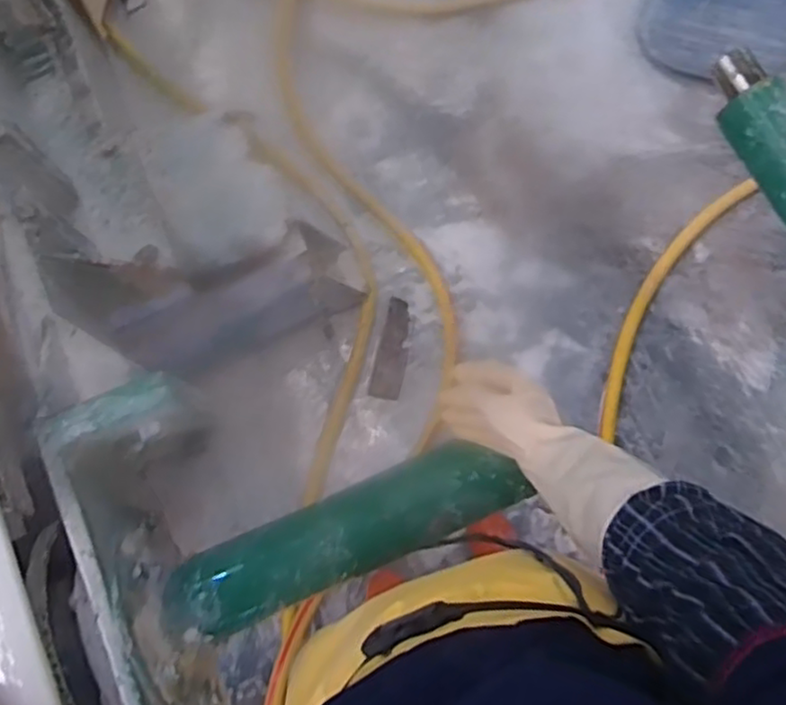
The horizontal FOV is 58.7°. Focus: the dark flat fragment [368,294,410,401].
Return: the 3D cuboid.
[{"bbox_3d":[0.003,-0.005,1.384,0.062,0.009,0.194,15,92,-9],"label":"dark flat fragment"}]

